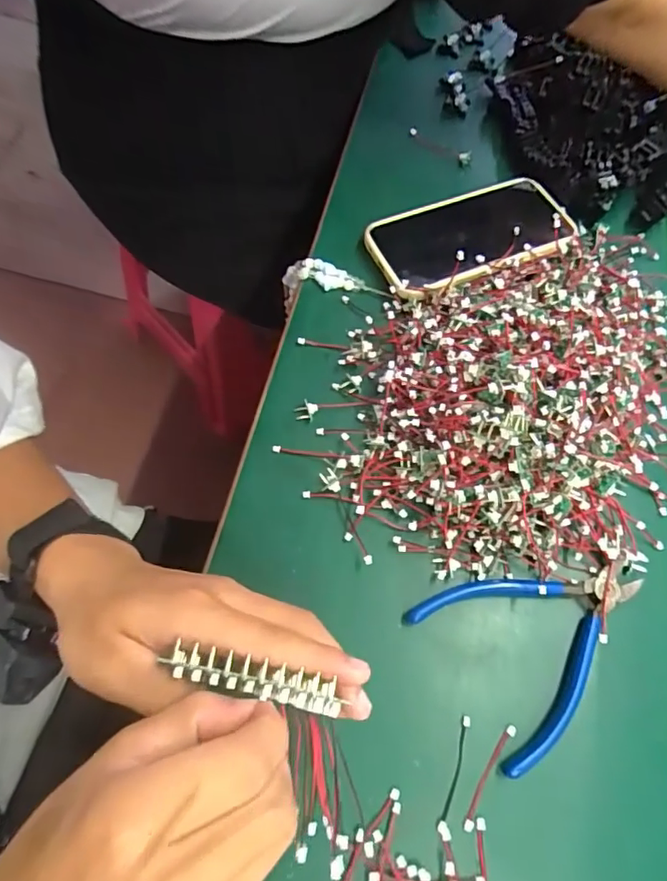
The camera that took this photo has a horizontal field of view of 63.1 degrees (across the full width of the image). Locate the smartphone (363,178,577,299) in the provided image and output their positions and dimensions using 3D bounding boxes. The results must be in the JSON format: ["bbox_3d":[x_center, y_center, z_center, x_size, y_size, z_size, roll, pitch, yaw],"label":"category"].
[{"bbox_3d":[0.112,-0.171,0.448,0.167,0.009,0.086,-22,63,-13],"label":"smartphone"}]

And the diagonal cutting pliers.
[{"bbox_3d":[0.126,0.113,0.332,0.133,0.011,0.100,-31,72,-17],"label":"diagonal cutting pliers"}]

